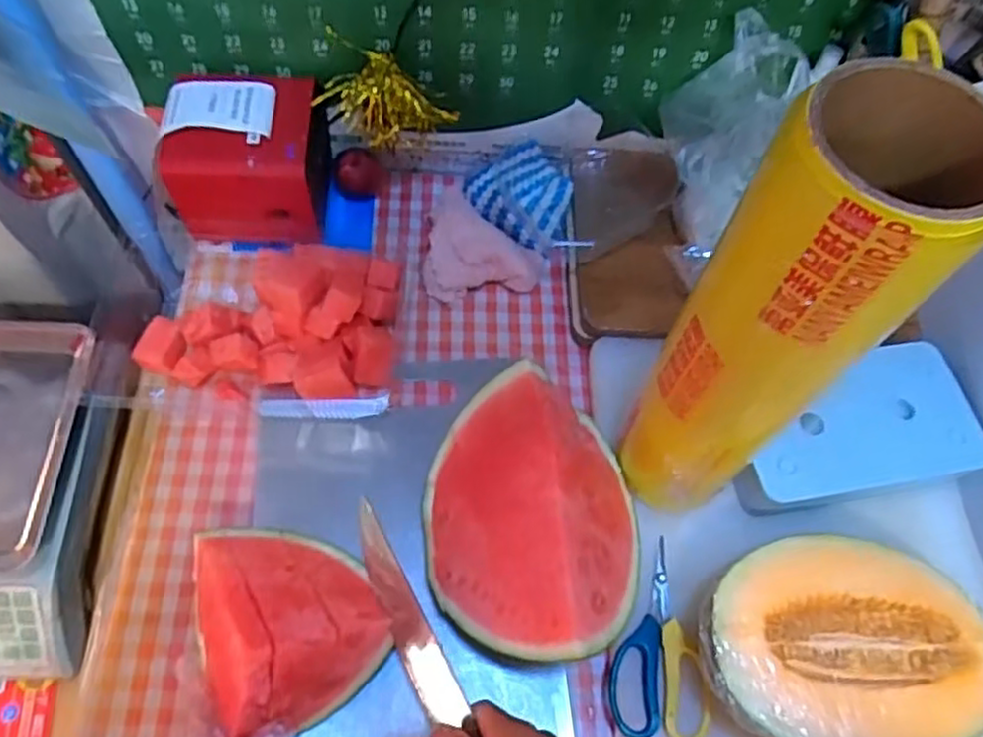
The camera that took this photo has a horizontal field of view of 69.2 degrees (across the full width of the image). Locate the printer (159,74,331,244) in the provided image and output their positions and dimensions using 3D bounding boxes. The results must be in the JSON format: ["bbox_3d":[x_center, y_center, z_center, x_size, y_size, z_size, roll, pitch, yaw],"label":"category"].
[{"bbox_3d":[-0.224,-0.195,0.656,0.137,0.109,0.125,1,63,-3],"label":"printer"}]

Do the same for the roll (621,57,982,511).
[{"bbox_3d":[0.154,-0.012,0.423,0.085,0.331,0.086,2,63,-3],"label":"roll"}]

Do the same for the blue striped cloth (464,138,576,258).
[{"bbox_3d":[0.037,-0.179,0.719,0.091,0.036,0.118,-36,71,-20],"label":"blue striped cloth"}]

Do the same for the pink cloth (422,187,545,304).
[{"bbox_3d":[-0.006,-0.133,0.700,0.116,0.032,0.139,1,63,-3],"label":"pink cloth"}]

